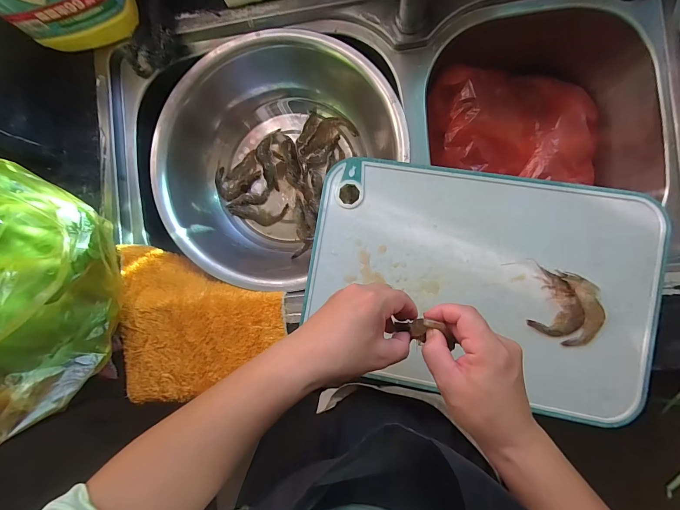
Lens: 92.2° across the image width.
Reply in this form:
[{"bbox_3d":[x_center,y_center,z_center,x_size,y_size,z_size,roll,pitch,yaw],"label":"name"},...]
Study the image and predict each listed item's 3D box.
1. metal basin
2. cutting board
[{"bbox_3d":[-0.104,-0.148,0.500,0.317,0.103,0.345,0,86,6],"label":"metal basin"},{"bbox_3d":[0.163,0.033,0.401,0.402,0.016,0.270,9,87,7],"label":"cutting board"}]

